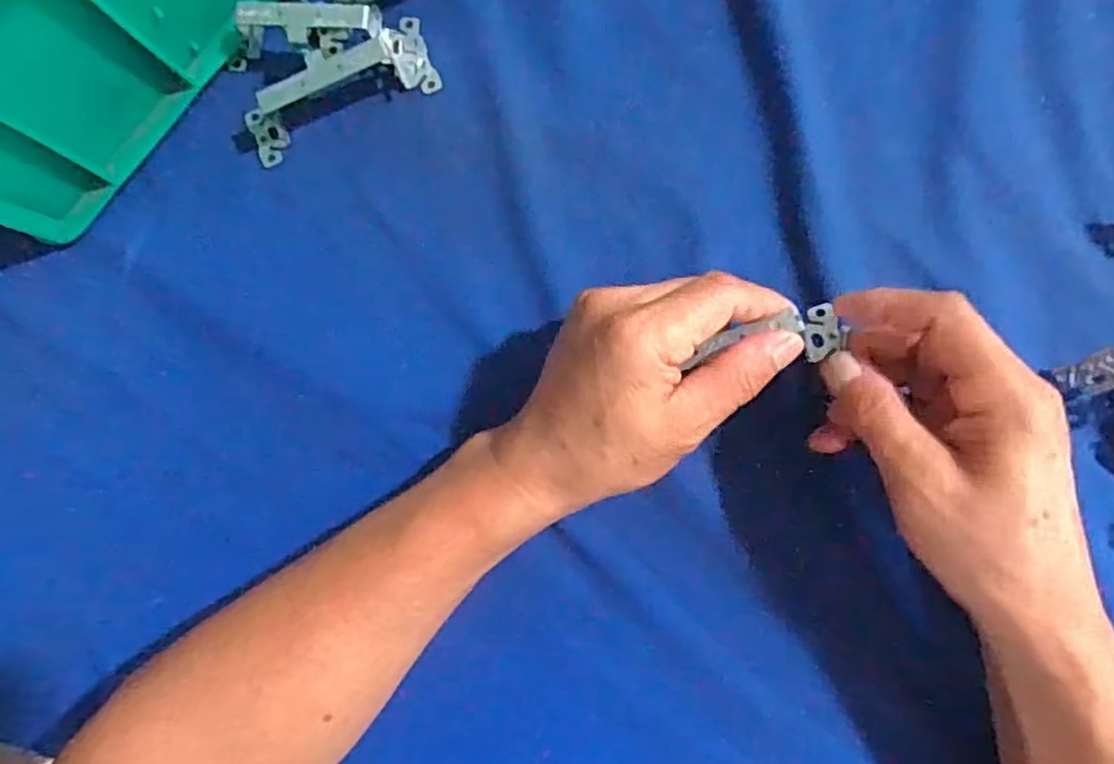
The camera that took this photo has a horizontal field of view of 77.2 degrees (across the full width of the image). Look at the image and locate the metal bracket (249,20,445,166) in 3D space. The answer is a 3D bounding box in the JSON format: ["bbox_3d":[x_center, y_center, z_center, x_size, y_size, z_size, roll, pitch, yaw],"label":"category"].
[{"bbox_3d":[-0.120,-0.159,0.367,0.106,0.034,0.044,-24,83,5],"label":"metal bracket"}]

